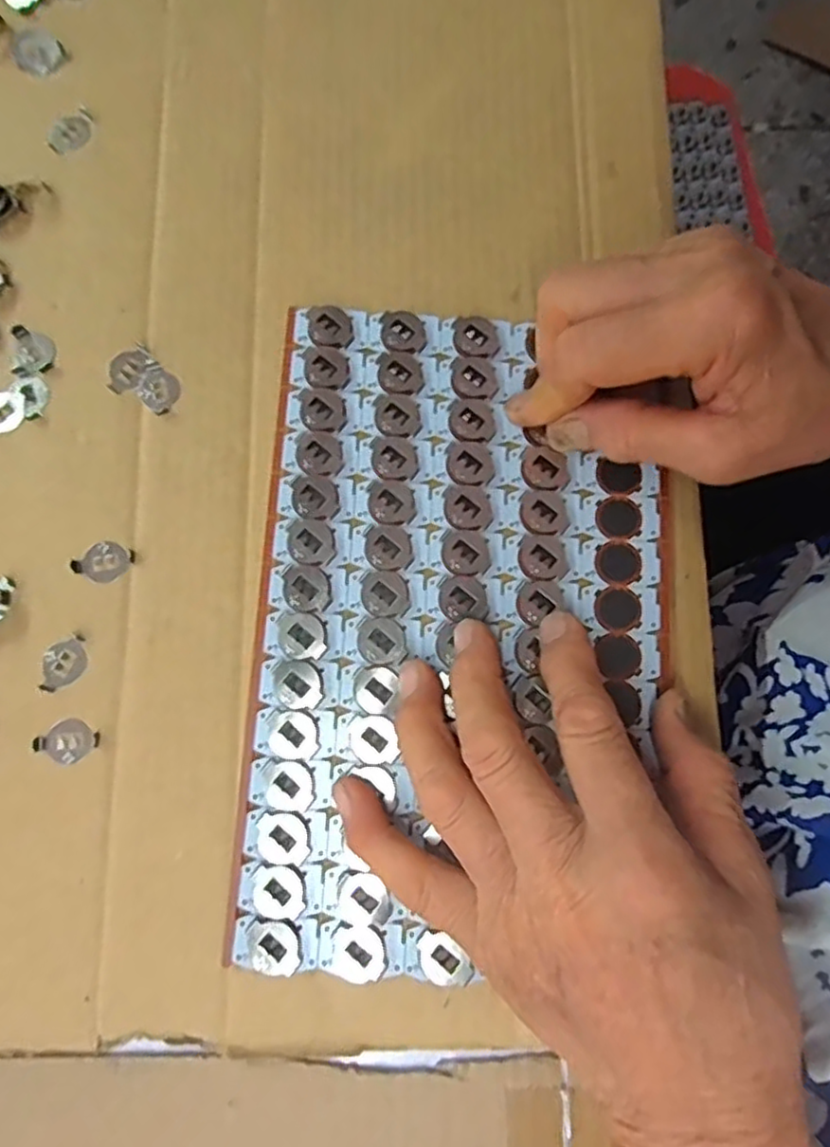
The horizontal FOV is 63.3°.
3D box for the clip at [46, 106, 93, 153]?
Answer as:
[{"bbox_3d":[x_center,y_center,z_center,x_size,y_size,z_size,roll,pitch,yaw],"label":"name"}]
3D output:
[{"bbox_3d":[-0.150,-0.193,0.293,0.022,0.004,0.015,-42,83,-7],"label":"clip"}]

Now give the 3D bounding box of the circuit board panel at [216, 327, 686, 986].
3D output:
[{"bbox_3d":[0.017,0.019,0.256,0.153,0.006,0.245,3,80,0],"label":"circuit board panel"}]

